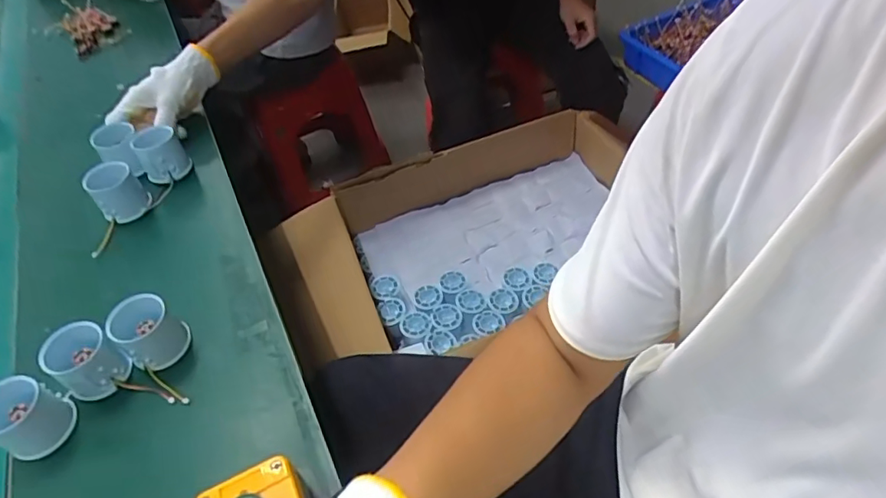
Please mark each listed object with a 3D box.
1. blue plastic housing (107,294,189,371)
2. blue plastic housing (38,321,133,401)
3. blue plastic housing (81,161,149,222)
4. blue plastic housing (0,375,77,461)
[{"bbox_3d":[-0.271,0.078,0.494,0.053,0.052,0.054,32,61,28],"label":"blue plastic housing"},{"bbox_3d":[-0.322,0.101,0.478,0.053,0.050,0.051,-3,51,4],"label":"blue plastic housing"},{"bbox_3d":[-0.383,-0.069,0.624,0.054,0.055,0.046,-39,57,-23],"label":"blue plastic housing"},{"bbox_3d":[-0.352,0.141,0.449,0.052,0.047,0.054,-3,51,4],"label":"blue plastic housing"}]

